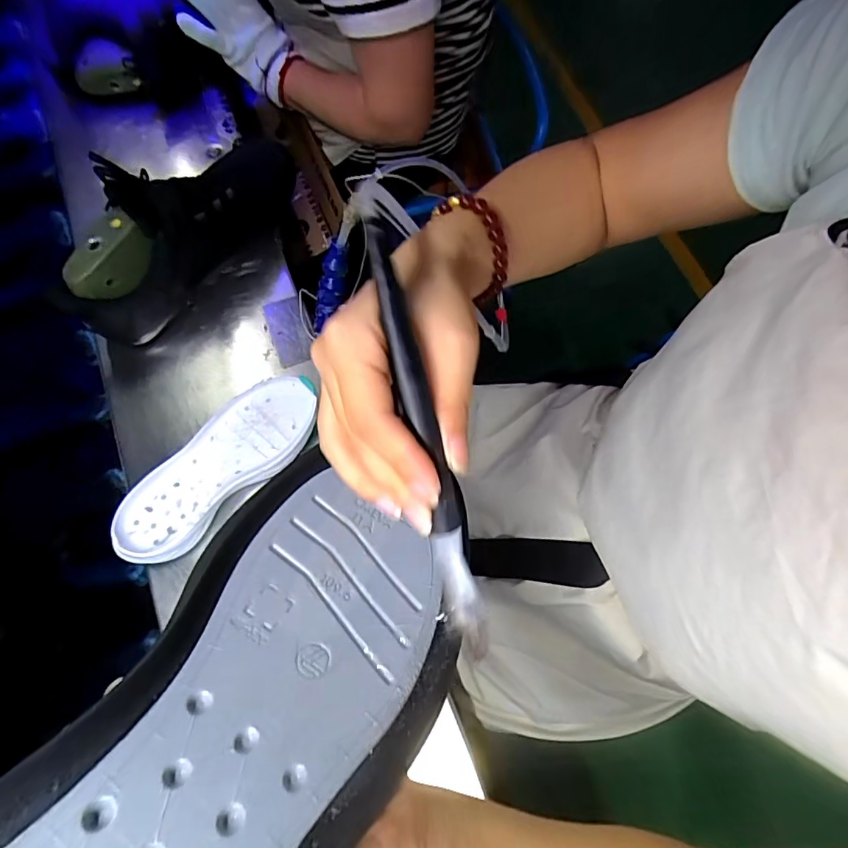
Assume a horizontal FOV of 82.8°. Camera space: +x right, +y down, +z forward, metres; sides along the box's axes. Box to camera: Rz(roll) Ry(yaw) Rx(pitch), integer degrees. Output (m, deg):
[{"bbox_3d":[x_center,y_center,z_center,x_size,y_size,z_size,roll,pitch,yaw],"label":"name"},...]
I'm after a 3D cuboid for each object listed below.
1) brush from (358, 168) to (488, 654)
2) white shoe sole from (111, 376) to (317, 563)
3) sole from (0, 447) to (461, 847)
[{"bbox_3d":[0.001,0.004,0.191,0.015,0.014,0.185,-14,99,-5],"label":"brush"},{"bbox_3d":[-0.204,0.039,0.487,0.226,0.031,0.085,-42,78,-12],"label":"white shoe sole"},{"bbox_3d":[-0.072,0.116,0.151,0.112,0.024,0.260,30,39,8],"label":"sole"}]

